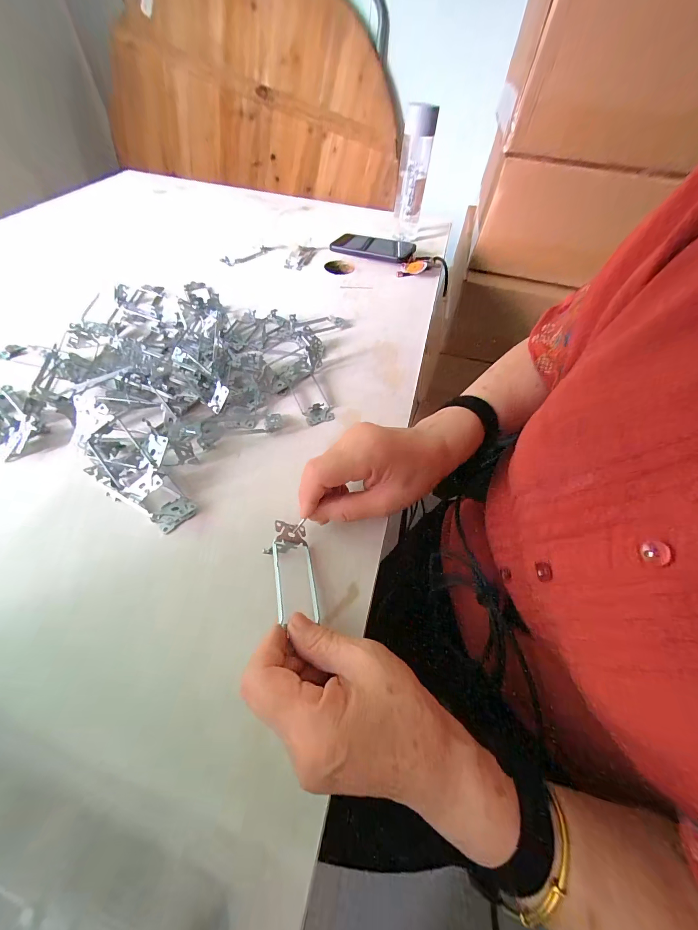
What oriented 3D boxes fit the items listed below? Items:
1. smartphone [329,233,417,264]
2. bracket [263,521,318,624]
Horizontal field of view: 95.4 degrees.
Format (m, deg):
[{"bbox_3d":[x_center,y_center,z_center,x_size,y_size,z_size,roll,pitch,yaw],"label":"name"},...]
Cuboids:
[{"bbox_3d":[0.046,-0.444,0.646,0.166,0.011,0.072,22,69,18],"label":"smartphone"},{"bbox_3d":[-0.049,0.084,0.266,0.044,0.007,0.082,19,42,-41],"label":"bracket"}]

